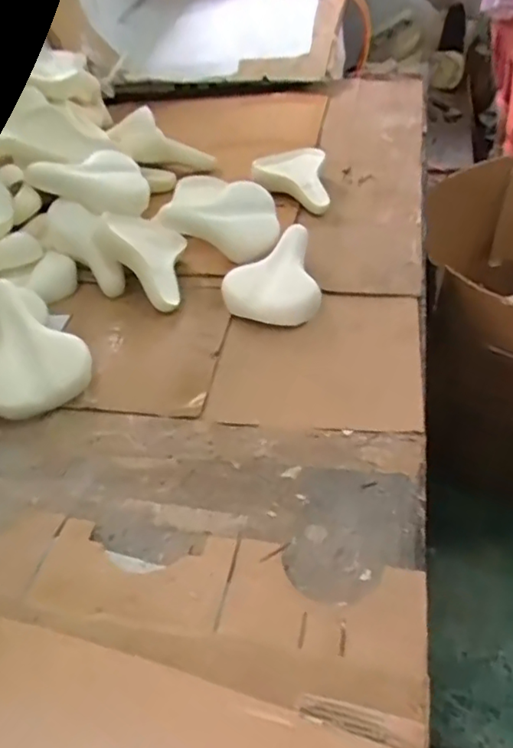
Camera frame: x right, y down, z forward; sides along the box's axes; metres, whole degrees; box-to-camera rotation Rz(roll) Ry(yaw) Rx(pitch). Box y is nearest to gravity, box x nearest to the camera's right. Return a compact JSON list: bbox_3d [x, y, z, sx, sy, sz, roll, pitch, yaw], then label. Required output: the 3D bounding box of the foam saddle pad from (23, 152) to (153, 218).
[{"bbox_3d":[-0.357,-0.420,1.266,0.260,0.103,0.098,-3,40,-31],"label":"foam saddle pad"}]

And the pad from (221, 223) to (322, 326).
[{"bbox_3d":[0.024,-0.201,1.160,0.188,0.110,0.212,-6,44,1],"label":"pad"}]

